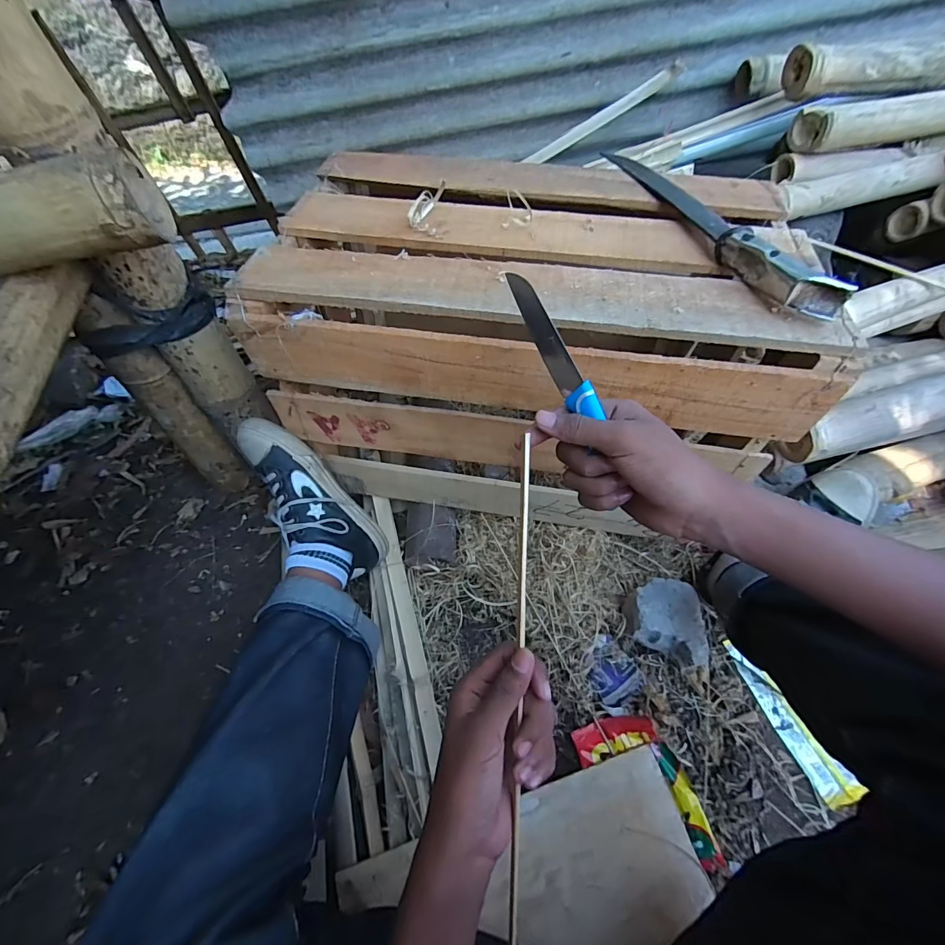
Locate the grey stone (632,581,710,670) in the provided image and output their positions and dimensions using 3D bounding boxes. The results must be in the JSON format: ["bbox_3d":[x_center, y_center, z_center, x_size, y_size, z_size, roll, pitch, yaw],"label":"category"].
[{"bbox_3d":[0.289,0.215,0.618,0.109,0.060,0.113,6,59,7],"label":"grey stone"}]

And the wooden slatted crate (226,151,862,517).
[{"bbox_3d":[0.066,-0.188,0.588,0.571,0.322,0.359,4,59,6],"label":"wooden slatted crate"}]

